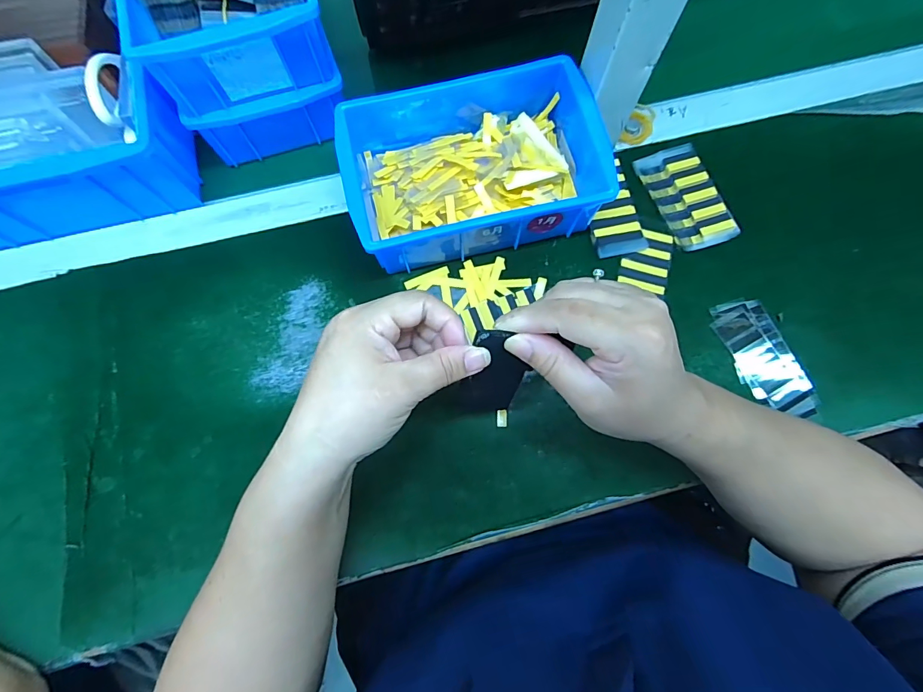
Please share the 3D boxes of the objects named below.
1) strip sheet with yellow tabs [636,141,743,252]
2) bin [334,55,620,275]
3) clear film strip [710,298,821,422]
[{"bbox_3d":[0.199,-0.133,0.373,0.048,0.016,0.099,-18,73,-6],"label":"strip sheet with yellow tabs"},{"bbox_3d":[0.006,-0.154,0.357,0.202,0.070,0.152,-13,73,-4],"label":"bin"},{"bbox_3d":[0.247,0.011,0.342,0.050,0.005,0.105,-20,77,-6],"label":"clear film strip"}]

